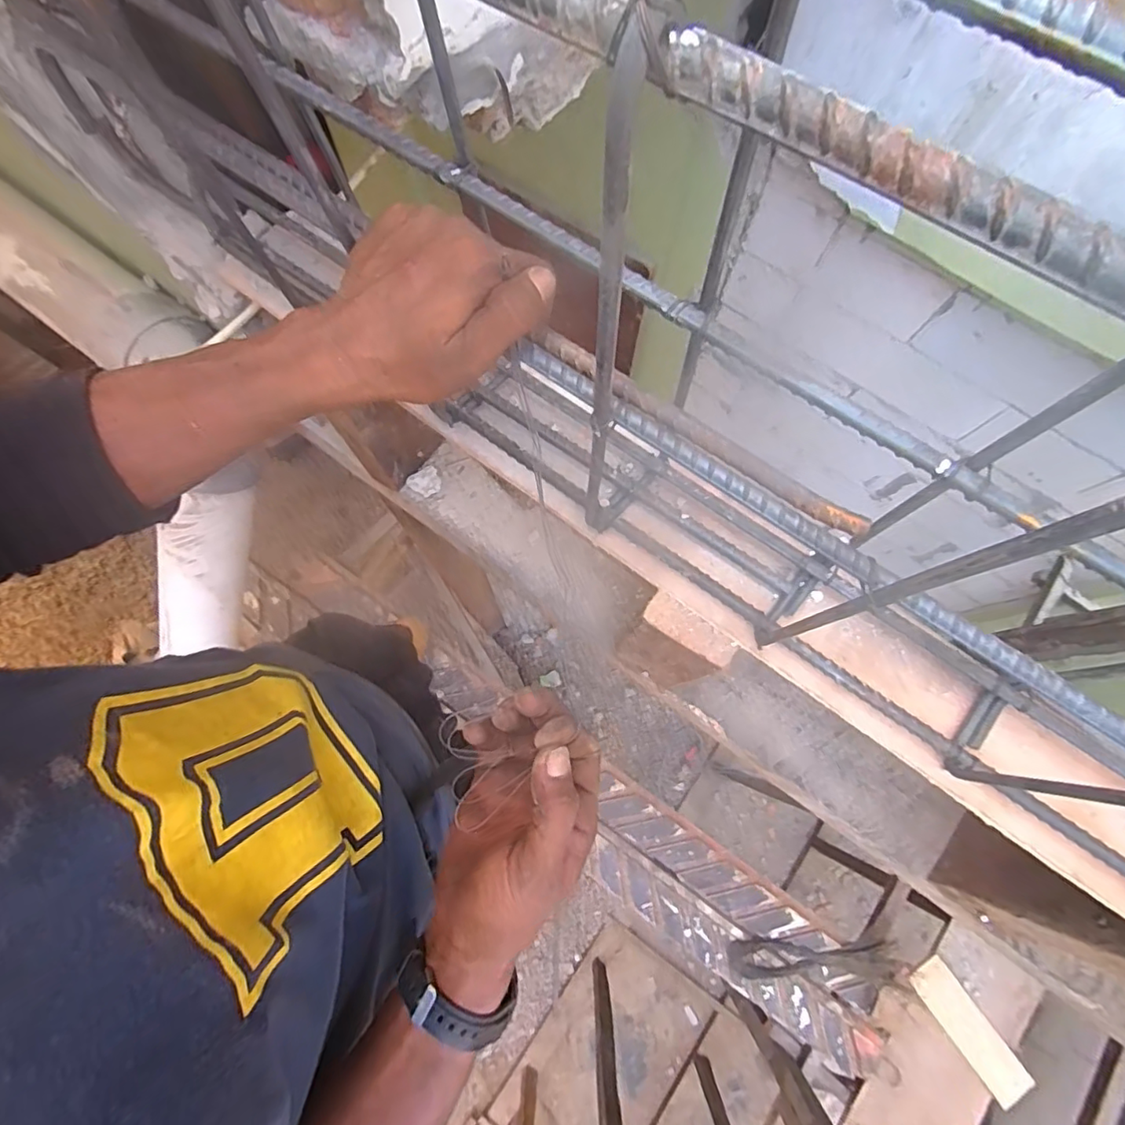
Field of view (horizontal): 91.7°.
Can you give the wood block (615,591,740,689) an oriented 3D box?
[{"bbox_3d":[0.103,0.088,0.547,0.080,0.220,0.032,35,77,8],"label":"wood block"}]

